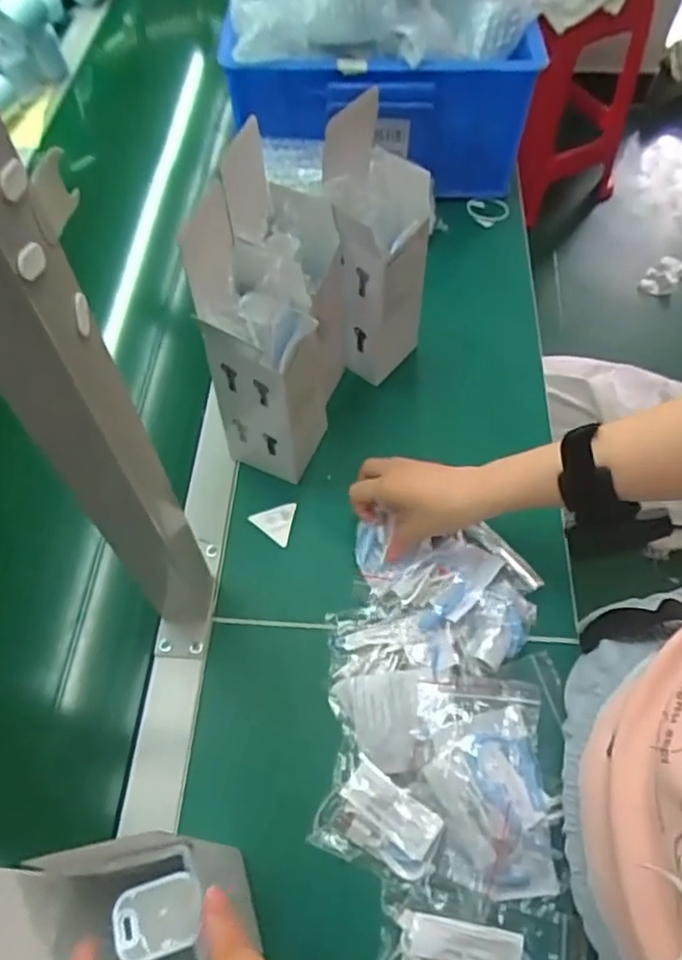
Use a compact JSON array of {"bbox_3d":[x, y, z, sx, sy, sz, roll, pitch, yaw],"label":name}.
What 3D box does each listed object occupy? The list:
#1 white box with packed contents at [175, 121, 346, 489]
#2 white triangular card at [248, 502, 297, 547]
[{"bbox_3d":[-0.052,-0.126,0.545,0.083,0.209,0.168,9,59,6],"label":"white box with packed contents"},{"bbox_3d":[-0.062,0.036,0.585,0.038,0.006,0.039,10,64,3],"label":"white triangular card"}]

